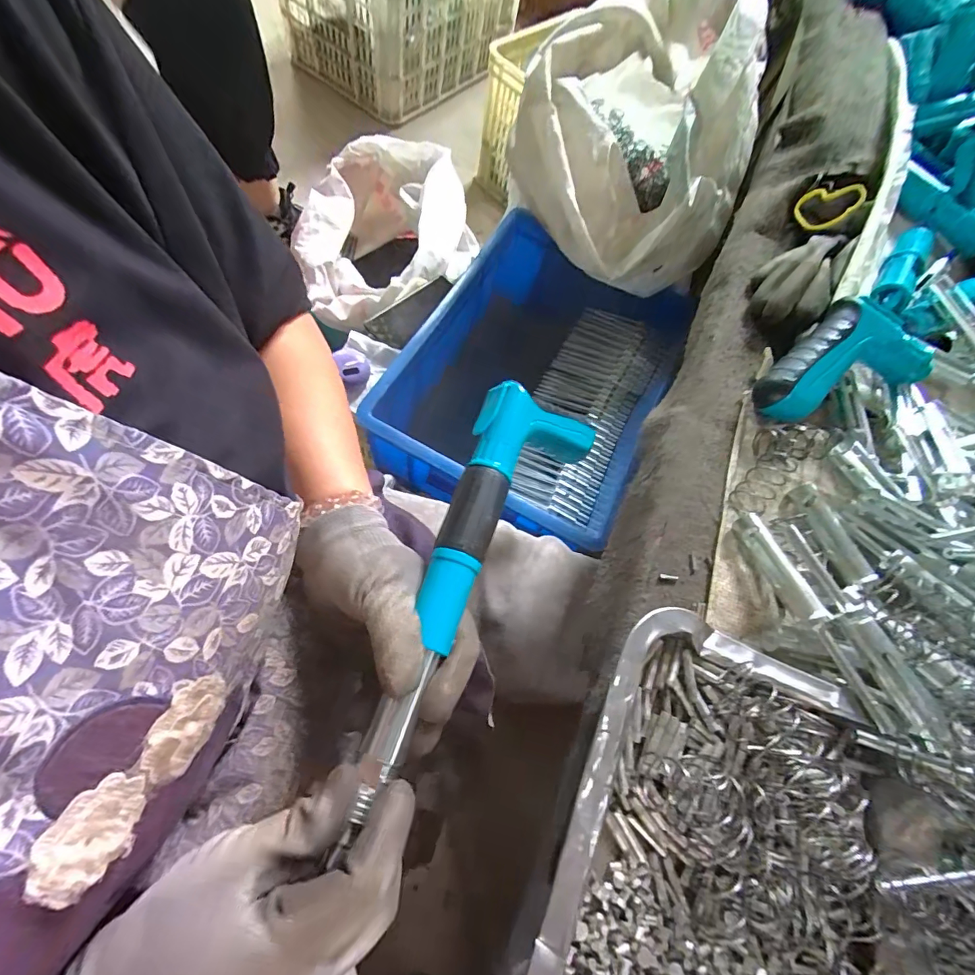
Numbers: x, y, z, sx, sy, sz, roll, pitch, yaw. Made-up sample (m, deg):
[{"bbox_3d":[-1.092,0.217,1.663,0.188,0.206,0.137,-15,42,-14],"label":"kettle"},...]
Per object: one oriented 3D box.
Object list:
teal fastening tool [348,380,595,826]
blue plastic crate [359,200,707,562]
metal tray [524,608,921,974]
[{"bbox_3d":[-0.006,0.046,0.300,0.076,0.066,0.284,22,61,9],"label":"teal fastening tool"},{"bbox_3d":[0.068,-0.141,0.578,0.288,0.120,0.381,28,67,3],"label":"blue plastic crate"},{"bbox_3d":[0.114,0.202,0.212,0.181,0.031,0.251,24,67,1],"label":"metal tray"}]

